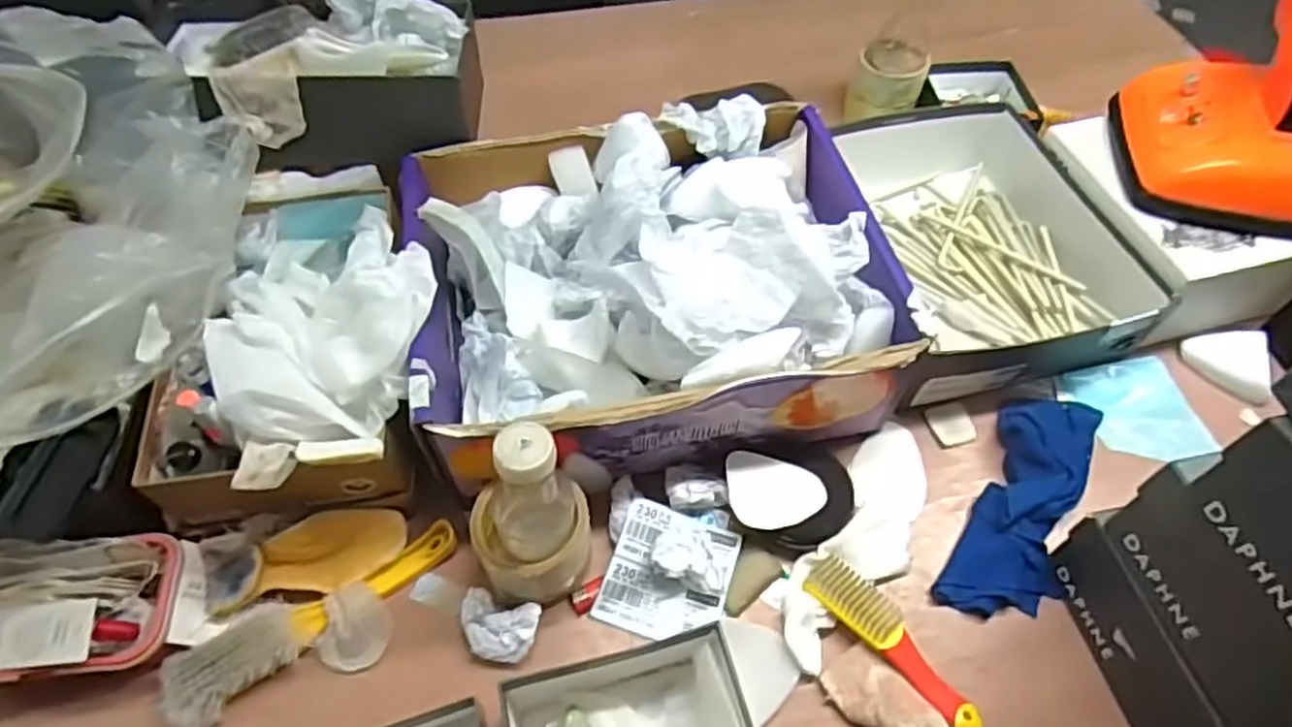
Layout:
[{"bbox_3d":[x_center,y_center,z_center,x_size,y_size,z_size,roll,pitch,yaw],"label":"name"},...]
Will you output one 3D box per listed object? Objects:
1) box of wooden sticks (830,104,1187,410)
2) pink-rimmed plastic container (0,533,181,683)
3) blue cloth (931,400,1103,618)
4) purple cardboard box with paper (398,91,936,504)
[{"bbox_3d":[0.338,-0.134,0.783,0.258,0.093,0.342,-10,57,-7],"label":"box of wooden sticks"},{"bbox_3d":[-0.439,0.187,0.562,0.161,0.049,0.099,-8,56,-6],"label":"pink-rimmed plastic container"},{"bbox_3d":[0.332,0.113,0.649,0.082,0.037,0.238,26,60,16],"label":"blue cloth"},{"bbox_3d":[0.000,-0.079,0.671,0.392,0.138,0.320,-8,56,-6],"label":"purple cardboard box with paper"}]

